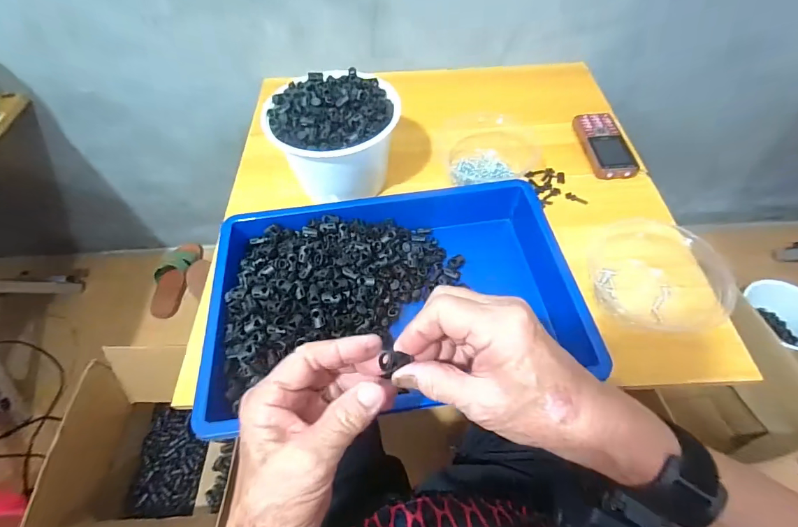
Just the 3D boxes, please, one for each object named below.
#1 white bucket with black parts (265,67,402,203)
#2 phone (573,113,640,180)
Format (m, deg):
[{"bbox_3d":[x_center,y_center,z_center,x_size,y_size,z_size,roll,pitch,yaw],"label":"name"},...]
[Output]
[{"bbox_3d":[-0.077,-0.165,0.525,0.149,0.119,0.141,-1,56,2],"label":"white bucket with black parts"},{"bbox_3d":[0.304,-0.179,0.582,0.066,0.017,0.131,0,56,2],"label":"phone"}]

